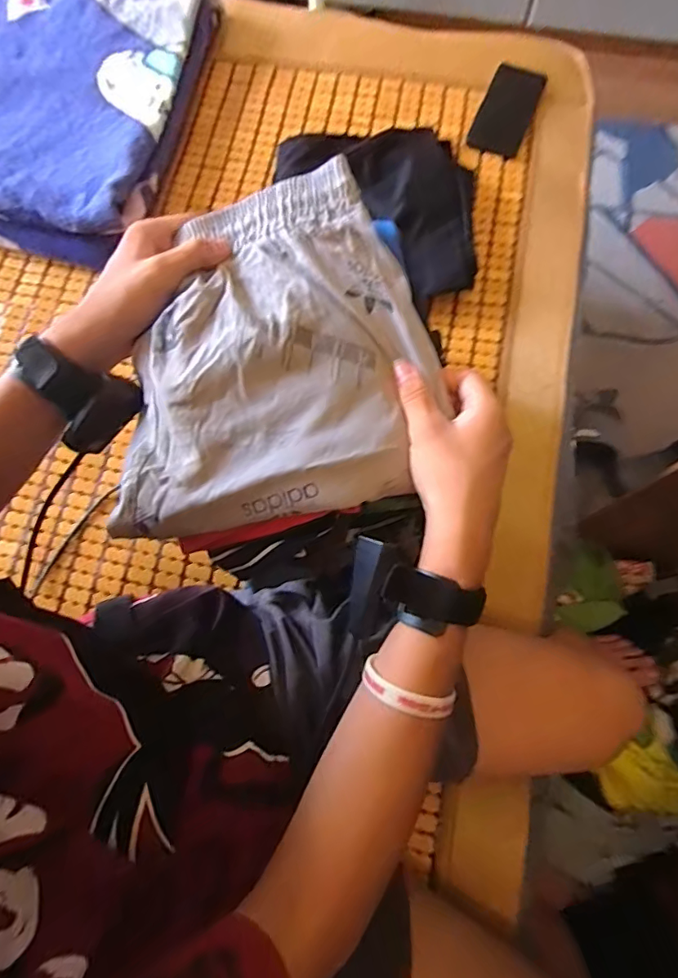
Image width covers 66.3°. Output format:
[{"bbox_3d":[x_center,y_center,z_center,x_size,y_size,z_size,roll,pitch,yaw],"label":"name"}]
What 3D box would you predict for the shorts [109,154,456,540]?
[{"bbox_3d":[-0.044,-0.105,0.380,0.221,0.048,0.257,-4,72,-1],"label":"shorts"}]

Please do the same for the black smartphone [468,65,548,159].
[{"bbox_3d":[0.246,-0.553,0.757,0.073,0.013,0.161,21,73,8],"label":"black smartphone"}]

